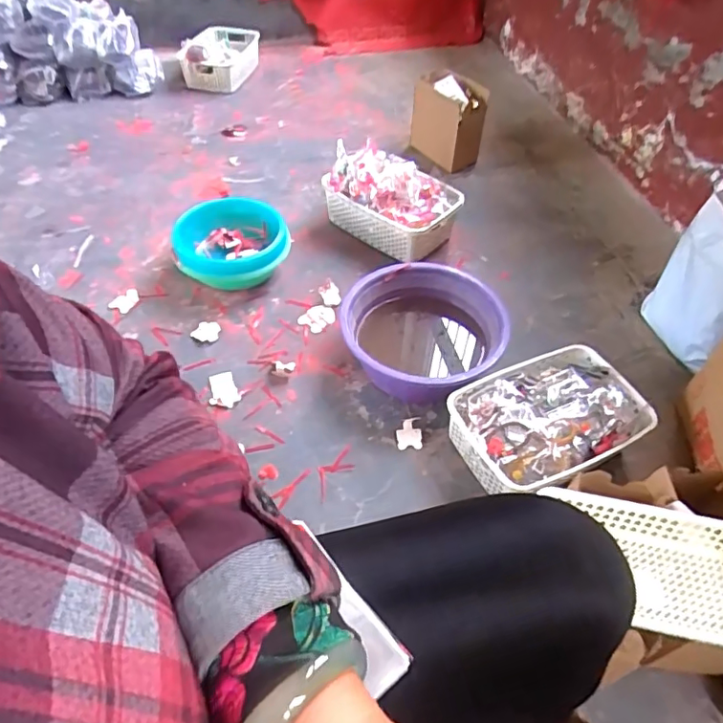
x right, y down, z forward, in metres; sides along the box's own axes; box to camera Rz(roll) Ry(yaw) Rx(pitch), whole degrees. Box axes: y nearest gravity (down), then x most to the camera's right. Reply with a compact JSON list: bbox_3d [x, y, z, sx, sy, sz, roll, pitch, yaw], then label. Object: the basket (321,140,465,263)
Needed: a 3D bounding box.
[{"bbox_3d":[0.059,-0.356,1.241,0.307,0.160,0.172,27,54,20],"label":"basket"}]

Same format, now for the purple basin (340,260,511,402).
[{"bbox_3d":[0.115,-0.041,0.994,0.283,0.117,0.274,1,50,-1],"label":"purple basin"}]

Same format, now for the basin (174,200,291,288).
[{"bbox_3d":[-0.270,-0.232,1.151,0.230,0.108,0.234,1,50,-1],"label":"basin"}]

